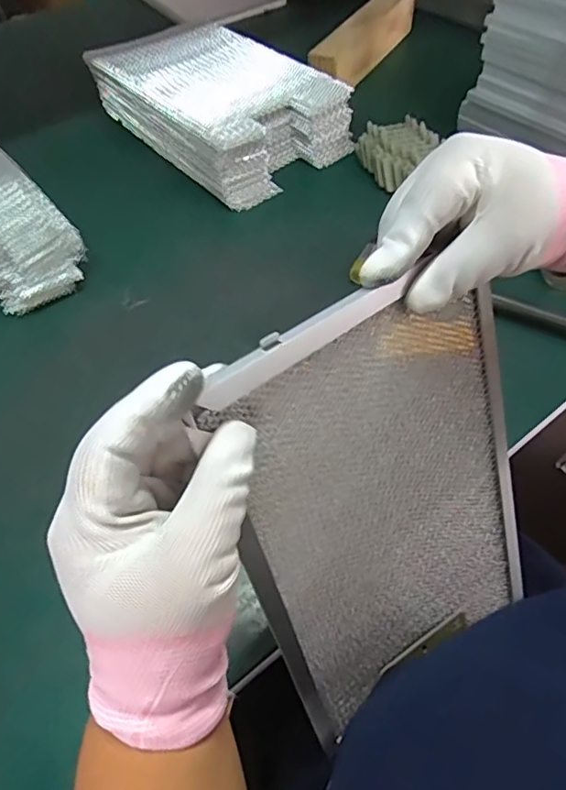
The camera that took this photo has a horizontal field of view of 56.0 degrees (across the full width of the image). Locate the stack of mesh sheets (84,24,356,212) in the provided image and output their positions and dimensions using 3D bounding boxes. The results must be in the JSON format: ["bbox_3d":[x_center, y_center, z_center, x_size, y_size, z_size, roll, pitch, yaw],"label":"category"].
[{"bbox_3d":[-0.091,-0.401,0.738,0.201,0.085,0.346,-35,60,-20],"label":"stack of mesh sheets"}]

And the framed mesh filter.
[{"bbox_3d":[0.075,0.077,0.335,0.199,0.311,0.021,-33,38,-23],"label":"framed mesh filter"}]

